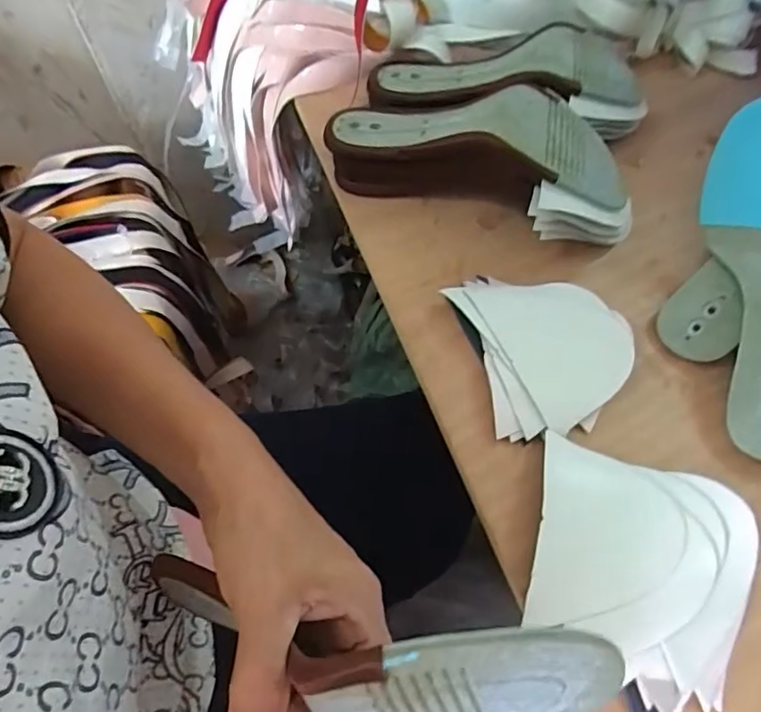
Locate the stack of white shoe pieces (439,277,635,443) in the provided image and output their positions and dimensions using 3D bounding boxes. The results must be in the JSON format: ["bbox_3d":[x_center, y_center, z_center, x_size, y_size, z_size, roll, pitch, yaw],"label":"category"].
[{"bbox_3d":[0.120,-0.009,0.391,0.112,0.013,0.125,-13,65,-8],"label":"stack of white shoe pieces"}]

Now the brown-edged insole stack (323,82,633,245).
[{"bbox_3d":[0.083,-0.158,0.428,0.238,0.080,0.099,25,66,11],"label":"brown-edged insole stack"}]

